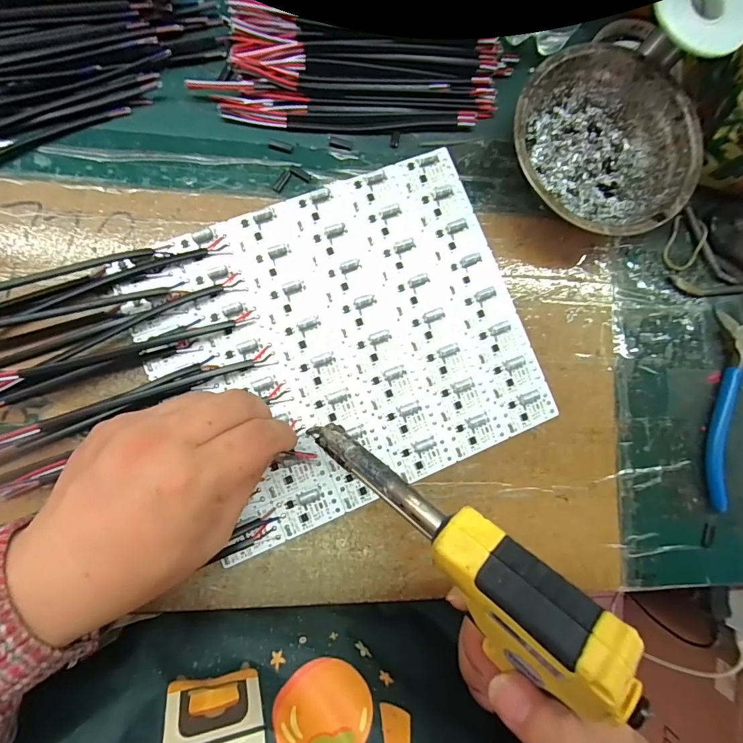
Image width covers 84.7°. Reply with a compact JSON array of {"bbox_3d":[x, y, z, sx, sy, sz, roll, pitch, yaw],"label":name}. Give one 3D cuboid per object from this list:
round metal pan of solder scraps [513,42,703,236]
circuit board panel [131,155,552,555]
[{"bbox_3d":[0.156,-0.153,0.283,0.125,0.039,0.126,0,86,-7],"label":"round metal pan of solder scraps"},{"bbox_3d":[-0.012,-0.020,0.269,0.227,0.005,0.199,-22,89,-8],"label":"circuit board panel"}]

